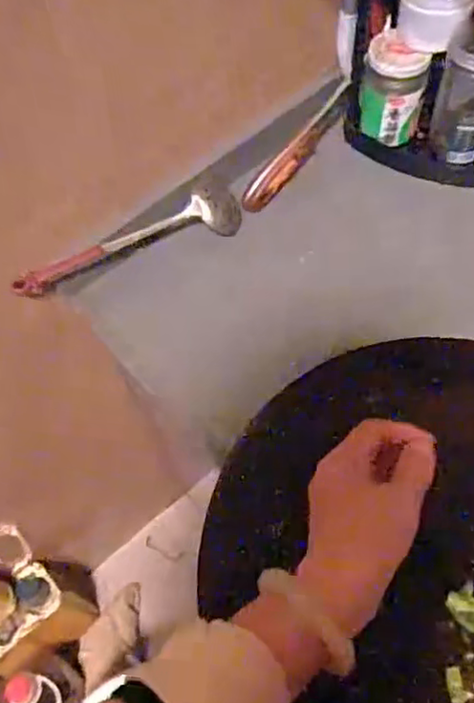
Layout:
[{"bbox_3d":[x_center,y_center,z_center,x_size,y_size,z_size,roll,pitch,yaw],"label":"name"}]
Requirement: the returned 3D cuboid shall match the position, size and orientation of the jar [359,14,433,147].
[{"bbox_3d":[0.159,-0.271,0.651,0.061,0.094,0.068,9,63,9],"label":"jar"}]

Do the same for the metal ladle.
[{"bbox_3d":[-0.096,-0.106,0.611,0.248,0.043,0.050,-31,63,-30],"label":"metal ladle"}]

